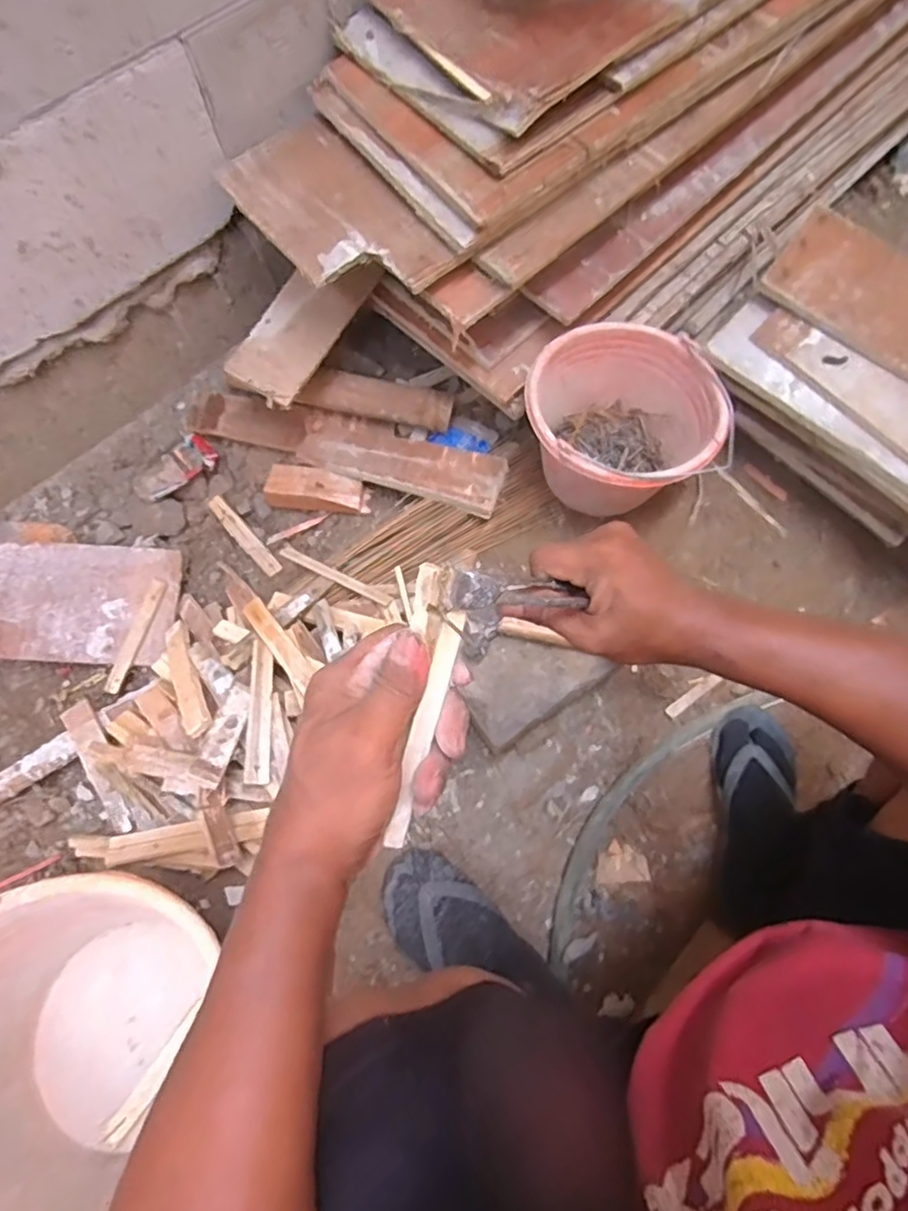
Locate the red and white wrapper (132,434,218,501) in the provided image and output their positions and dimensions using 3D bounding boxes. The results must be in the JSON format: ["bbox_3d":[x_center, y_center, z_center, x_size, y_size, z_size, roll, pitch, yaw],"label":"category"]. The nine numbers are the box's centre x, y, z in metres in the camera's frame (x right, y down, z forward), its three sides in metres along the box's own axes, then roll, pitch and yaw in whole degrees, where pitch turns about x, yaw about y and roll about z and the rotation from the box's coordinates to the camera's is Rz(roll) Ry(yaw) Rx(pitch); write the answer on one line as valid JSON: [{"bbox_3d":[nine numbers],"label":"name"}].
[{"bbox_3d":[-0.422,-0.207,0.968,0.127,0.018,0.073,-33,71,-10],"label":"red and white wrapper"}]

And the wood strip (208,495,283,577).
[{"bbox_3d":[-0.306,-0.102,0.937,0.026,0.010,0.157,-41,73,-12],"label":"wood strip"}]

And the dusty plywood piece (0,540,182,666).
[{"bbox_3d":[-0.539,-0.007,0.863,0.308,0.012,0.160,4,73,-10],"label":"dusty plywood piece"}]

